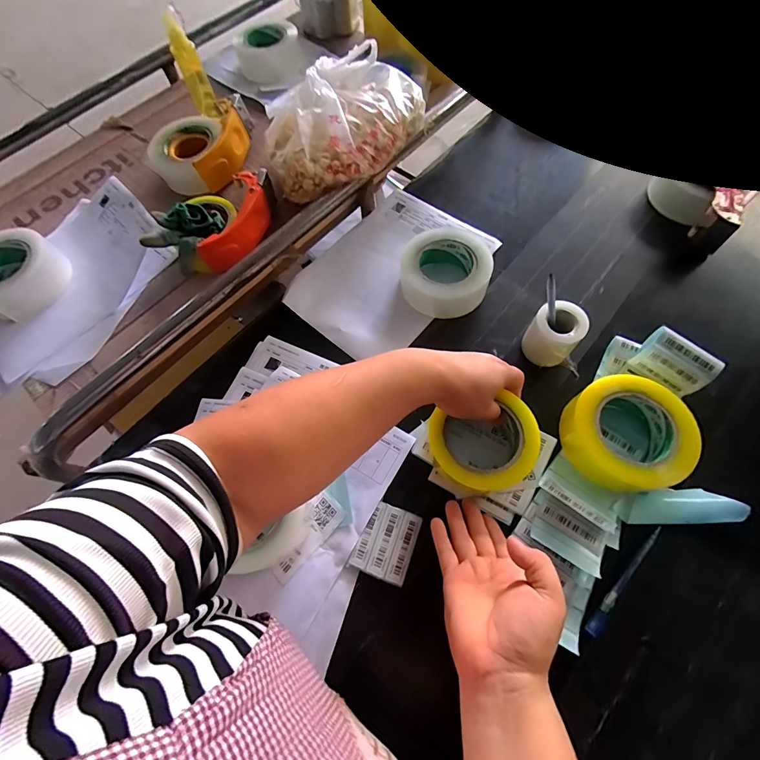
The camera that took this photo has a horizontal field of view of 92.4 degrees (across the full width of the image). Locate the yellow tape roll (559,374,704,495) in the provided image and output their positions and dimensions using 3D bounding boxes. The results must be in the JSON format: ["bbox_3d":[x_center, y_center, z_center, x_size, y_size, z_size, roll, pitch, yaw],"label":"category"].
[{"bbox_3d":[0.275,0.059,0.402,0.117,0.061,0.114,-1,66,2],"label":"yellow tape roll"}]

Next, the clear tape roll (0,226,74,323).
[{"bbox_3d":[-0.520,-0.152,0.513,0.121,0.044,0.118,-1,66,2],"label":"clear tape roll"}]

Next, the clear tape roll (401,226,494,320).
[{"bbox_3d":[0.094,-0.153,0.516,0.118,0.051,0.116,-1,66,2],"label":"clear tape roll"}]

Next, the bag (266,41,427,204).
[{"bbox_3d":[-0.062,-0.380,0.538,0.244,0.087,0.186,-35,69,-12],"label":"bag"}]

